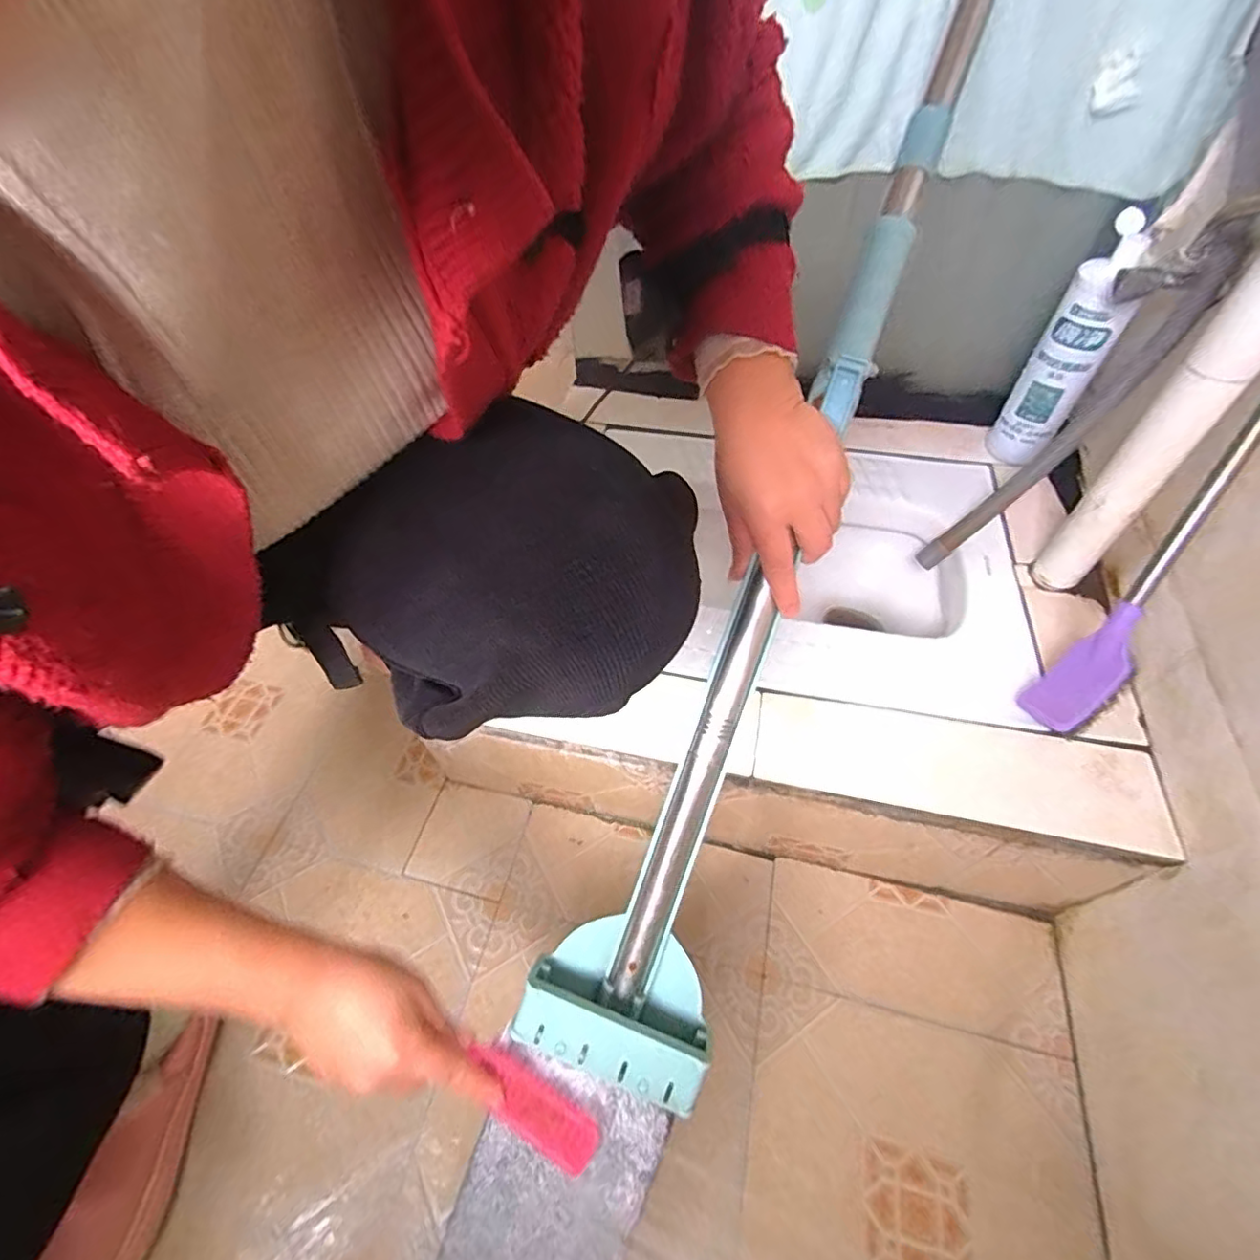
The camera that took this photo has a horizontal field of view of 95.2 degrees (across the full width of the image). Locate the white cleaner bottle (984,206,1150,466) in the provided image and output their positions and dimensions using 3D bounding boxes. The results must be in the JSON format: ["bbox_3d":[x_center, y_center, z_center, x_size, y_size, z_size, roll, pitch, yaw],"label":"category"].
[{"bbox_3d":[0.519,-0.318,0.695,0.073,0.275,0.089,29,56,23],"label":"white cleaner bottle"}]

